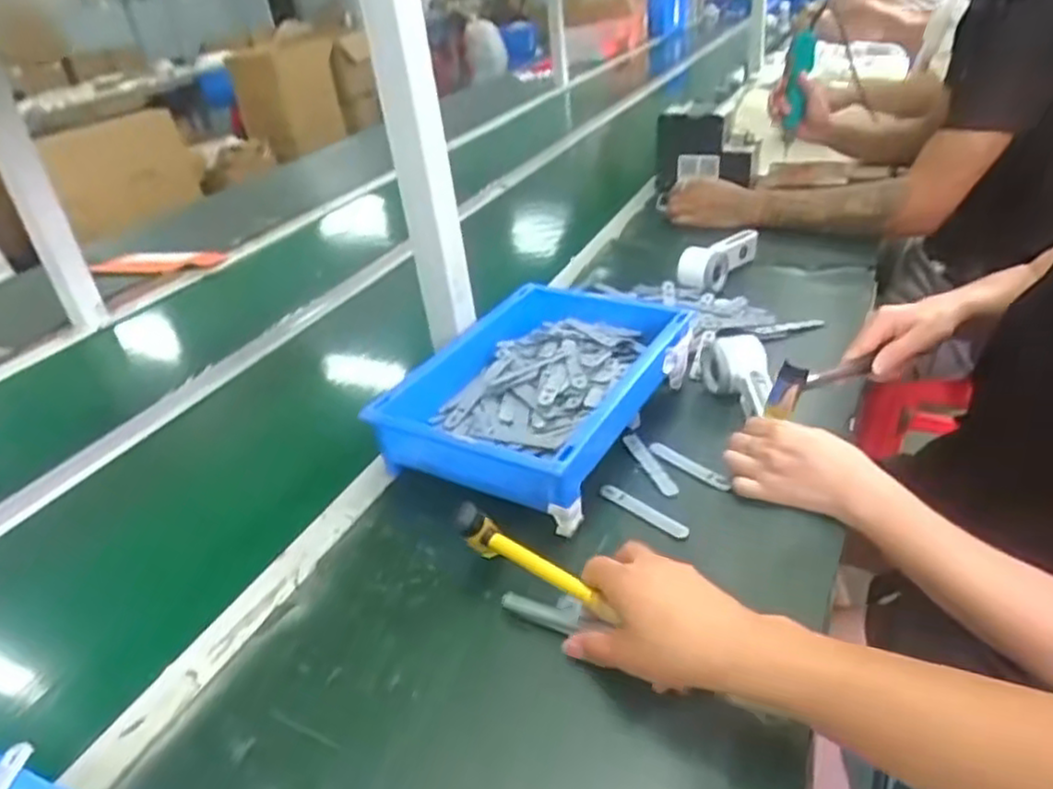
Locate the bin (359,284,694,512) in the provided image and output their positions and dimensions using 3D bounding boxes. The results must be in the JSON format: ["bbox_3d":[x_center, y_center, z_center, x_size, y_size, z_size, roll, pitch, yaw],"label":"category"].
[{"bbox_3d":[0.014,-0.004,0.752,0.220,0.088,0.319,12,36,29],"label":"bin"}]

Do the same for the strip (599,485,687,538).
[{"bbox_3d":[0.102,0.101,0.633,0.093,0.004,0.018,24,44,39],"label":"strip"}]

